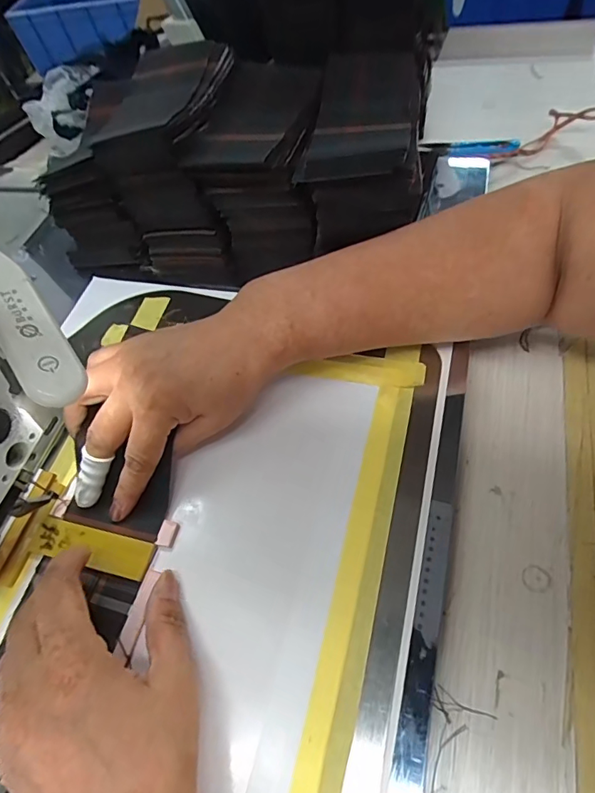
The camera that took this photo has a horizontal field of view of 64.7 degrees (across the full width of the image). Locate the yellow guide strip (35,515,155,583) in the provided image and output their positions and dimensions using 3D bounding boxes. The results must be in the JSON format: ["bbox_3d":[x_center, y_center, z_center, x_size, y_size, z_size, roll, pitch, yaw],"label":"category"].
[{"bbox_3d":[-0.128,0.094,0.294,0.080,0.004,0.024,10,58,16],"label":"yellow guide strip"}]

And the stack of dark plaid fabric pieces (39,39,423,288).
[{"bbox_3d":[-0.056,-0.206,0.422,0.313,0.119,0.171,2,57,6],"label":"stack of dark plaid fabric pieces"}]

